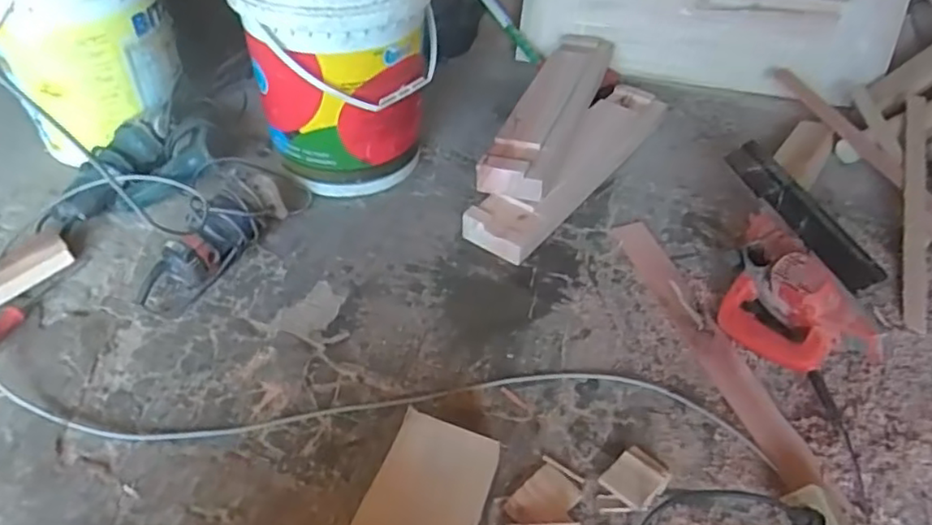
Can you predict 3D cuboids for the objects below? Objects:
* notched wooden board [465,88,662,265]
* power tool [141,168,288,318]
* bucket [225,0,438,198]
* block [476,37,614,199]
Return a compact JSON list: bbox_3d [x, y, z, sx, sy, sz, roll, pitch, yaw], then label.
[{"bbox_3d":[0.201,-0.185,1.169,0.116,0.061,0.541,30,52,24],"label":"notched wooden board"},{"bbox_3d":[-0.393,-0.044,0.994,0.097,0.092,0.270,21,49,17],"label":"power tool"},{"bbox_3d":[-0.213,-0.345,1.101,0.299,0.348,0.300,-6,46,-8],"label":"bucket"},{"bbox_3d":[0.169,-0.301,1.211,0.119,0.044,0.554,17,48,14],"label":"block"}]

